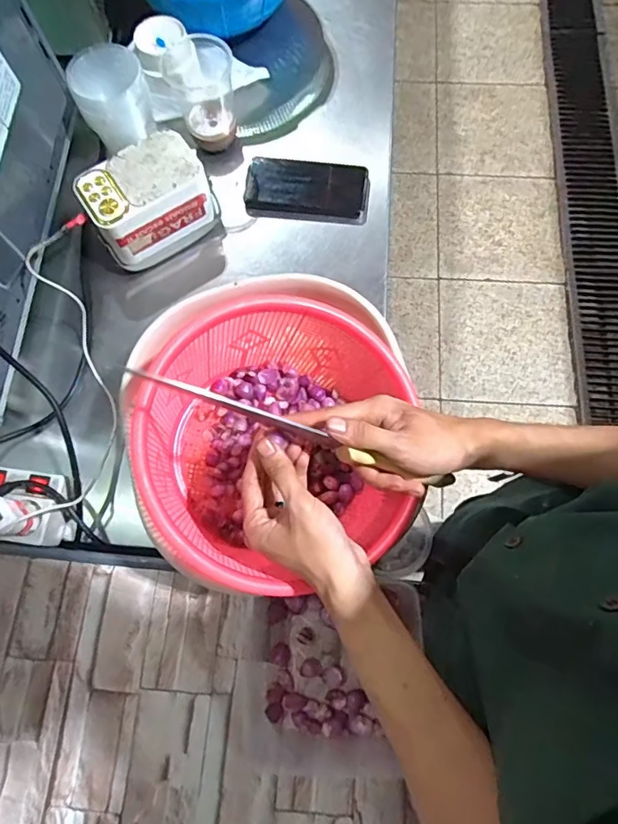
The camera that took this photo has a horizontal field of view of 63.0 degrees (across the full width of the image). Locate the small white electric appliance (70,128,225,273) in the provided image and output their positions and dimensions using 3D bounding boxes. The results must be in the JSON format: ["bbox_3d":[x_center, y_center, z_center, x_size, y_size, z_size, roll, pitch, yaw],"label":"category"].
[{"bbox_3d":[-0.203,-0.270,0.644,0.147,0.079,0.096,-30,75,-9],"label":"small white electric appliance"}]

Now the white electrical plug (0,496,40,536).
[{"bbox_3d":[-0.305,0.107,0.524,0.042,0.057,0.029,38,76,11],"label":"white electrical plug"}]

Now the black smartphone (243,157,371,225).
[{"bbox_3d":[-0.002,-0.306,0.696,0.166,0.019,0.086,5,73,2],"label":"black smartphone"}]

